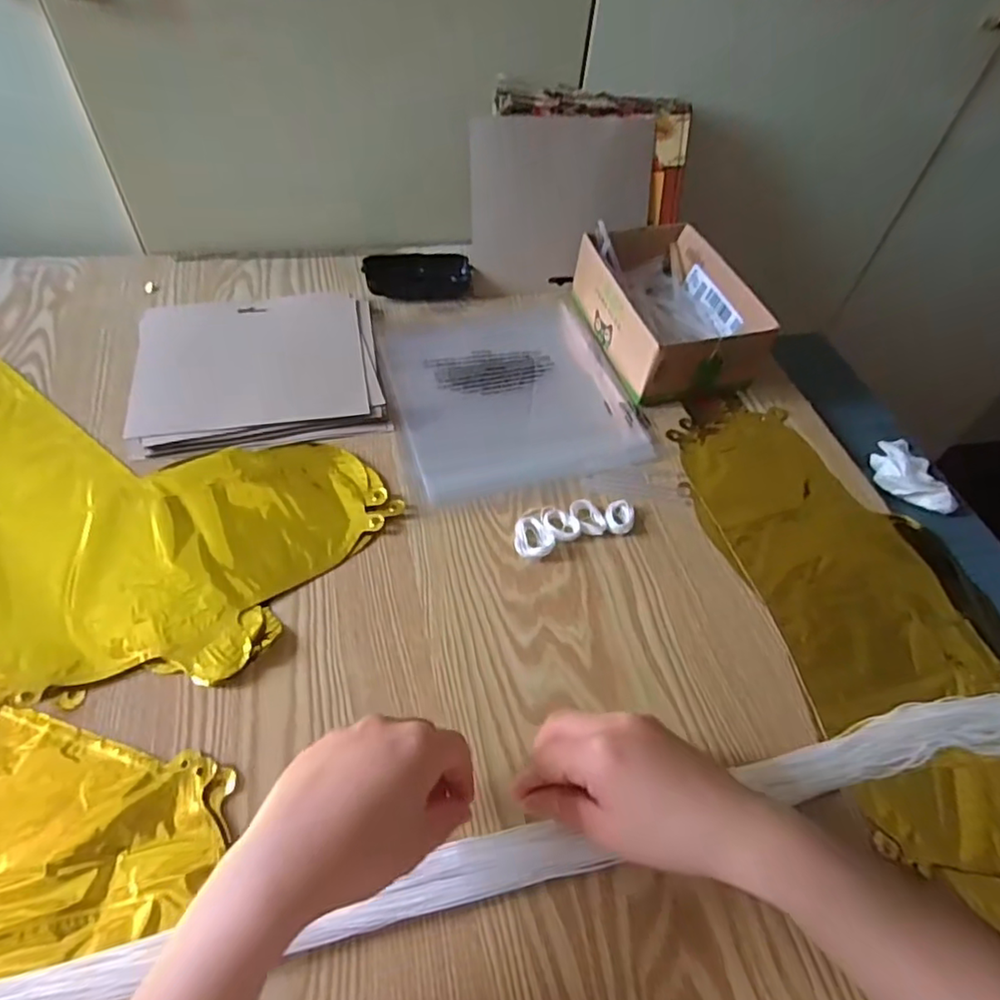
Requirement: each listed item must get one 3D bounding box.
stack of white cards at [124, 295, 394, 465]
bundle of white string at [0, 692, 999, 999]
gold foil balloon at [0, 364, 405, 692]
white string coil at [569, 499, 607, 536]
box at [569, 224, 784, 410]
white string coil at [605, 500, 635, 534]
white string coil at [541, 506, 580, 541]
[{"bbox_3d":[-0.214,-0.119,0.548,0.204,0.015,0.178,-8,54,-12],"label":"stack of white cards"},{"bbox_3d":[-0.021,0.197,0.327,0.818,0.021,0.038,-8,53,-12],"label":"bundle of white string"},{"bbox_3d":[-0.327,0.002,0.446,0.439,0.018,0.230,16,52,6],"label":"gold foil balloon"},{"bbox_3d":[0.068,0.014,0.479,0.025,0.010,0.030,-7,53,-12],"label":"white string coil"},{"bbox_3d":[0.165,-0.186,0.601,0.133,0.065,0.198,-11,54,-14],"label":"box"},{"bbox_3d":[0.094,0.013,0.483,0.023,0.009,0.033,8,52,0],"label":"white string coil"},{"bbox_3d":[0.046,0.018,0.475,0.025,0.008,0.031,-22,58,-22],"label":"white string coil"}]

